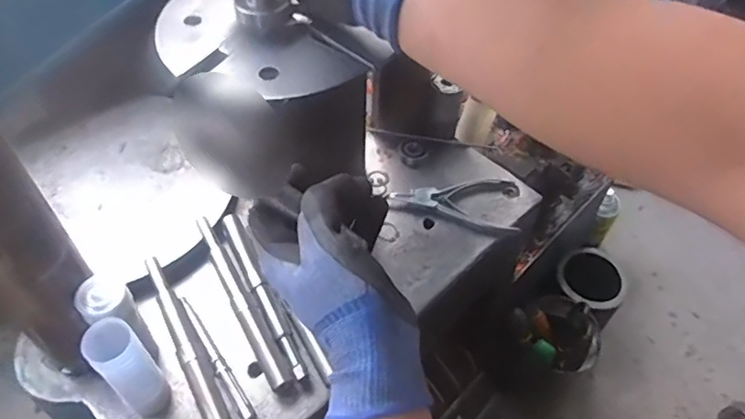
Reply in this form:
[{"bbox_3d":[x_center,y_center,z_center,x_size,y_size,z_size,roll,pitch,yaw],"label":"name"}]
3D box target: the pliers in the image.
[{"bbox_3d":[0.083,-0.009,0.596,0.131,0.011,0.072,3,51,1],"label":"pliers"}]

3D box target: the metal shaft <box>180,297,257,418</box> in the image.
[{"bbox_3d":[-0.135,0.126,0.487,0.011,0.012,0.133,-30,58,-23],"label":"metal shaft"}]

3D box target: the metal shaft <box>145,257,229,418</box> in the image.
[{"bbox_3d":[-0.156,0.114,0.479,0.018,0.023,0.178,-23,55,-19],"label":"metal shaft"}]

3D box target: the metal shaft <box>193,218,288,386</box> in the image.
[{"bbox_3d":[-0.120,0.077,0.509,0.018,0.021,0.181,-25,56,-20],"label":"metal shaft"}]

